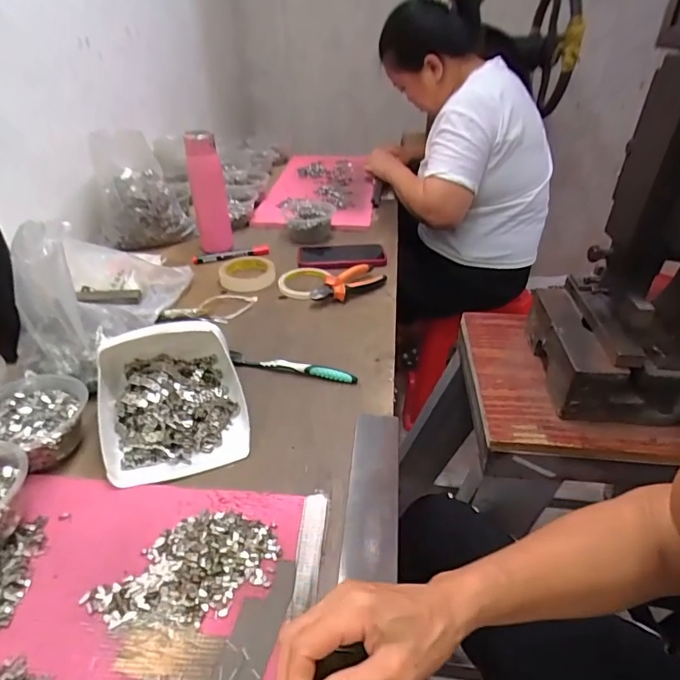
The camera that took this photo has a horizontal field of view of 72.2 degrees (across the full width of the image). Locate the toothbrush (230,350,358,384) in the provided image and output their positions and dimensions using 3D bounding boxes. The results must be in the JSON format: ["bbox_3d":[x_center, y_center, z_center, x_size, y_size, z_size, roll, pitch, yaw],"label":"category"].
[{"bbox_3d":[-0.065,0.036,0.617,0.174,0.013,0.016,8,36,12],"label":"toothbrush"}]

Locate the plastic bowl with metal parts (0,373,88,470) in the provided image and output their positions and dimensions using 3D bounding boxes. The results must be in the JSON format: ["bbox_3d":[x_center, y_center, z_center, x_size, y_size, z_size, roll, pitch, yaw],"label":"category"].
[{"bbox_3d":[-0.334,0.085,0.507,0.116,0.046,0.097,8,36,11],"label":"plastic bowl with metal parts"}]

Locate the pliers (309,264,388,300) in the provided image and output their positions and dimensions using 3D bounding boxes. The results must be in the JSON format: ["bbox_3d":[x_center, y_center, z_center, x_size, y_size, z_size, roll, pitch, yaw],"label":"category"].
[{"bbox_3d":[0.012,-0.097,0.787,0.138,0.027,0.055,-26,43,-31],"label":"pliers"}]

